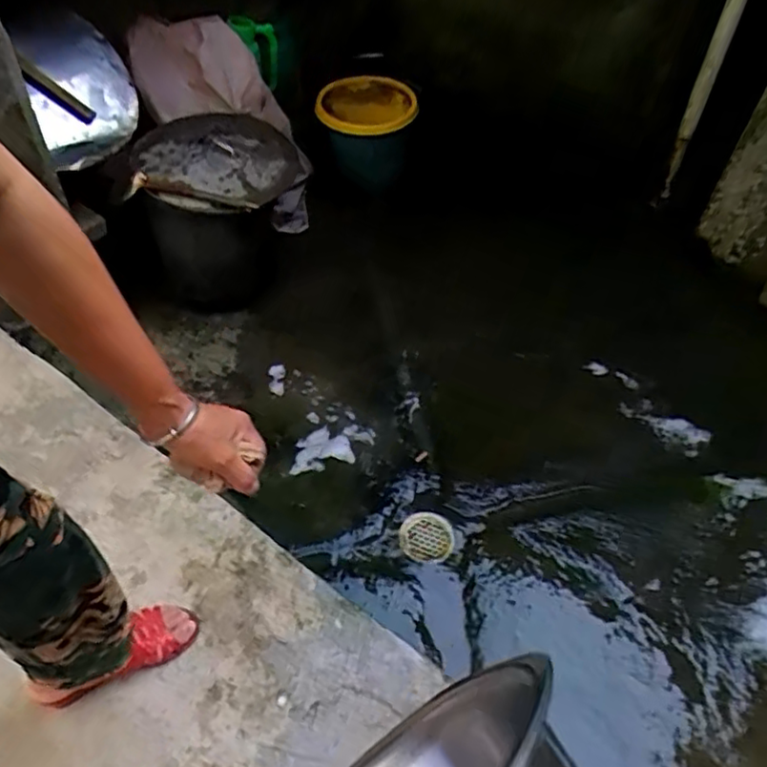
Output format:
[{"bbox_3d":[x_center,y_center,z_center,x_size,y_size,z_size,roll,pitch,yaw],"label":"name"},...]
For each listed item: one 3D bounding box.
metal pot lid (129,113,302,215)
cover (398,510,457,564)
[{"bbox_3d":[-0.390,-0.554,1.577,0.373,0.081,0.448,16,49,16],"label":"metal pot lid"},{"bbox_3d":[0.092,0.322,1.371,0.113,0.013,0.106,-31,53,-25],"label":"cover"}]

